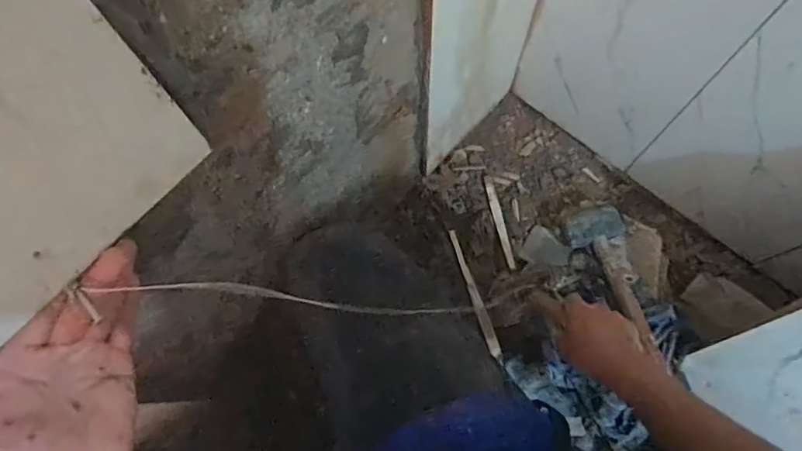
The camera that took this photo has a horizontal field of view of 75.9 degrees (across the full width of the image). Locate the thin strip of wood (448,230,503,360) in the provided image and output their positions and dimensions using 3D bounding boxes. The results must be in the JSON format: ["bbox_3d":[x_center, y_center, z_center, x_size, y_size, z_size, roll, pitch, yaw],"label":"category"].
[{"bbox_3d":[0.121,0.108,0.846,0.018,0.008,0.214,-17,72,-4],"label":"thin strip of wood"}]

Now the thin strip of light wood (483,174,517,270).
[{"bbox_3d":[0.169,-0.010,0.884,0.016,0.004,0.176,-10,72,-2],"label":"thin strip of light wood"}]

